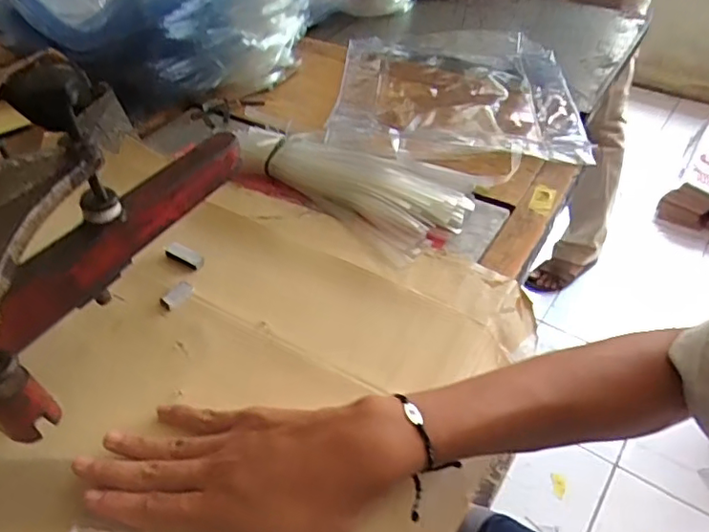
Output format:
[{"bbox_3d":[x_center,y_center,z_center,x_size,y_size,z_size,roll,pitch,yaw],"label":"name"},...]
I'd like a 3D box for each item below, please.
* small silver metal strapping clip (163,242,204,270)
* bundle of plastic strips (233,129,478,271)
[{"bbox_3d":[-0.144,-0.009,0.489,0.040,0.005,0.013,23,51,23],"label":"small silver metal strapping clip"},{"bbox_3d":[-0.002,-0.093,0.558,0.232,0.021,0.124,31,55,29],"label":"bundle of plastic strips"}]

